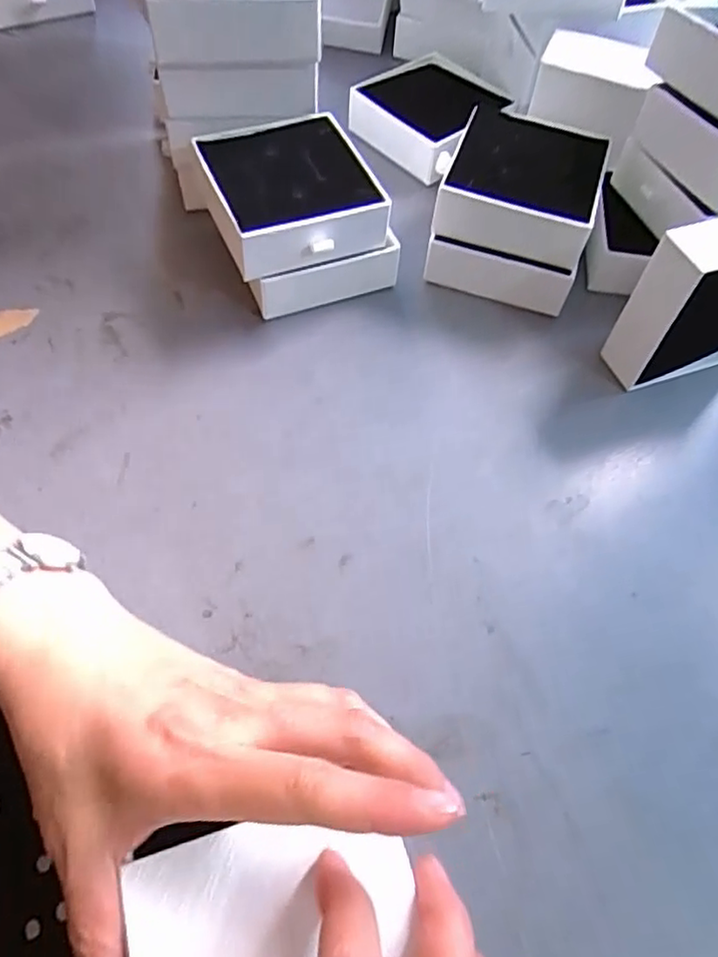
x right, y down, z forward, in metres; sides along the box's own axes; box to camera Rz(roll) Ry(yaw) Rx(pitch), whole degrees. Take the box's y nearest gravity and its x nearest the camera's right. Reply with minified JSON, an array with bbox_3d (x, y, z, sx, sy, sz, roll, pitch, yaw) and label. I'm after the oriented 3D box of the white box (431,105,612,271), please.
[{"bbox_3d":[0.099,-0.179,0.382,0.087,0.034,0.099,18,60,7],"label":"white box"}]

